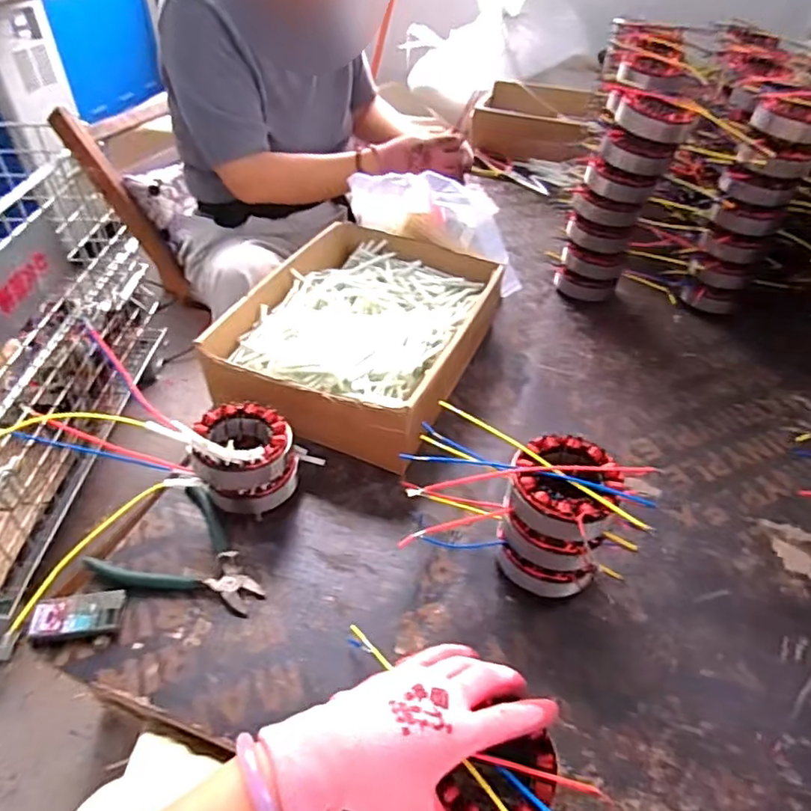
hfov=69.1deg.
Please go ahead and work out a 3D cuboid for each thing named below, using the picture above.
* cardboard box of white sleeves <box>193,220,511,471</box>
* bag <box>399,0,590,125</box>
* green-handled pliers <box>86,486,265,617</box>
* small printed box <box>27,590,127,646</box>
[{"bbox_3d":[-0.048,-0.084,0.698,0.249,0.093,0.357,16,46,14],"label":"cardboard box of white sleeves"},{"bbox_3d":[0.214,-0.868,1.442,0.442,0.243,0.245,5,44,4],"label":"bag"},{"bbox_3d":[-0.193,0.140,0.515,0.140,0.014,0.106,32,52,28],"label":"green-handled pliers"},{"bbox_3d":[-0.263,0.170,0.474,0.067,0.016,0.036,-9,45,-10],"label":"small printed box"}]

